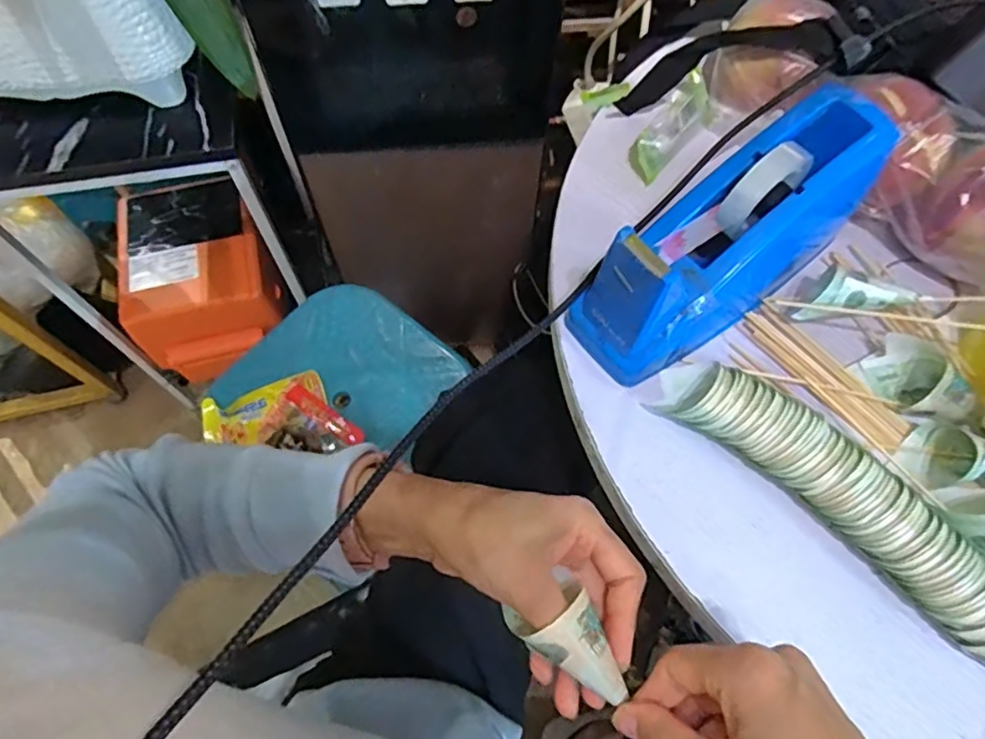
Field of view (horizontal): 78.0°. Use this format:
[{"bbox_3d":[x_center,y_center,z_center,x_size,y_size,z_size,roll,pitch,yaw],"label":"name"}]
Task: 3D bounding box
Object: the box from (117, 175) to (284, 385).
[{"bbox_3d":[-0.461,-0.141,0.976,0.219,0.137,0.266,-17,67,-8],"label":"box"}]

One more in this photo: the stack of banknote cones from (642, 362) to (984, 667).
[{"bbox_3d":[0.209,0.080,0.354,0.250,0.038,0.050,39,71,15],"label":"stack of banknote cones"}]

